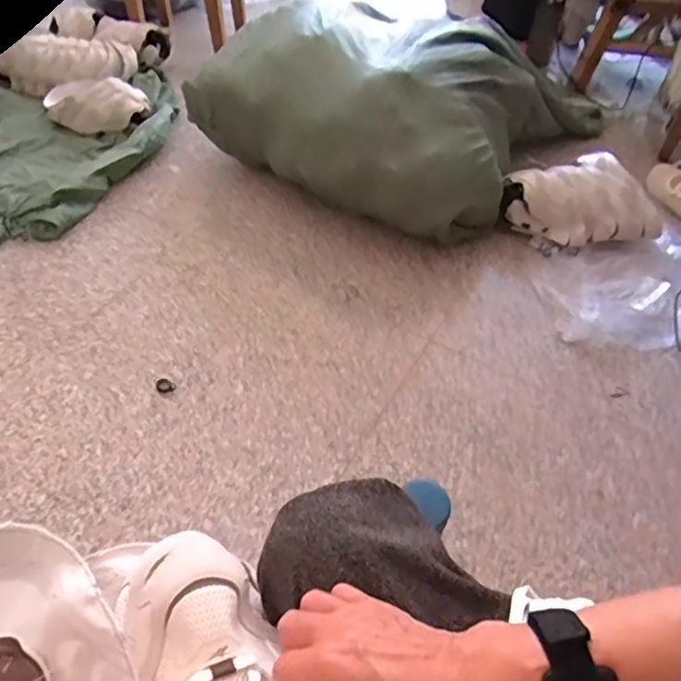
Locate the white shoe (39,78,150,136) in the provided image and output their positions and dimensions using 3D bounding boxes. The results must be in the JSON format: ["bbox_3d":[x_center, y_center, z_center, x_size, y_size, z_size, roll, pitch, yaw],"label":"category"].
[{"bbox_3d":[-0.628,-0.594,1.496,0.290,0.101,0.103,6,48,17],"label":"white shoe"}]

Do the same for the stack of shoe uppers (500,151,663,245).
[{"bbox_3d":[0.524,-0.305,1.274,0.334,0.110,0.166,15,51,11],"label":"stack of shoe uppers"}]

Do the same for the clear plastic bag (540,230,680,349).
[{"bbox_3d":[0.603,-0.118,1.172,0.403,0.099,0.264,-11,52,-14],"label":"clear plastic bag"}]

